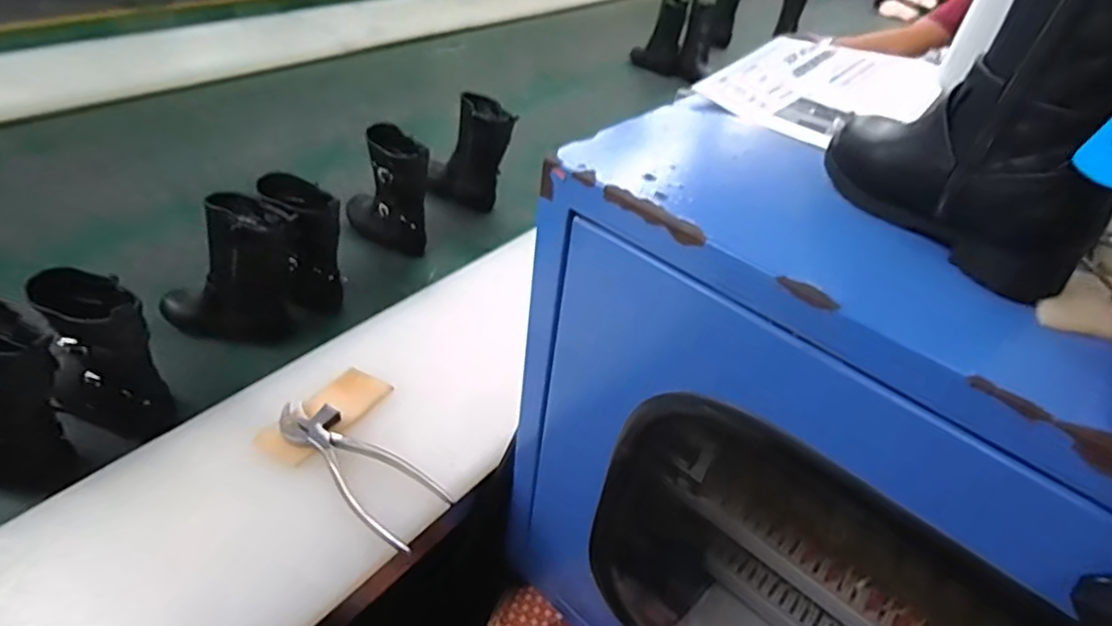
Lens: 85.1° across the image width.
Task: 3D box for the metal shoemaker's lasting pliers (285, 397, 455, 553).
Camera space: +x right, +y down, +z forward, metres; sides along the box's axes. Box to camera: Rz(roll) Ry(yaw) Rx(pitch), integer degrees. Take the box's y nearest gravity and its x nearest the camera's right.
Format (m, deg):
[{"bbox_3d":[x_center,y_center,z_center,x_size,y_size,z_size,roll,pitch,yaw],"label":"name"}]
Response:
[{"bbox_3d":[-0.192,0.142,0.562,0.187,0.029,0.069,25,43,19],"label":"metal shoemaker's lasting pliers"}]

